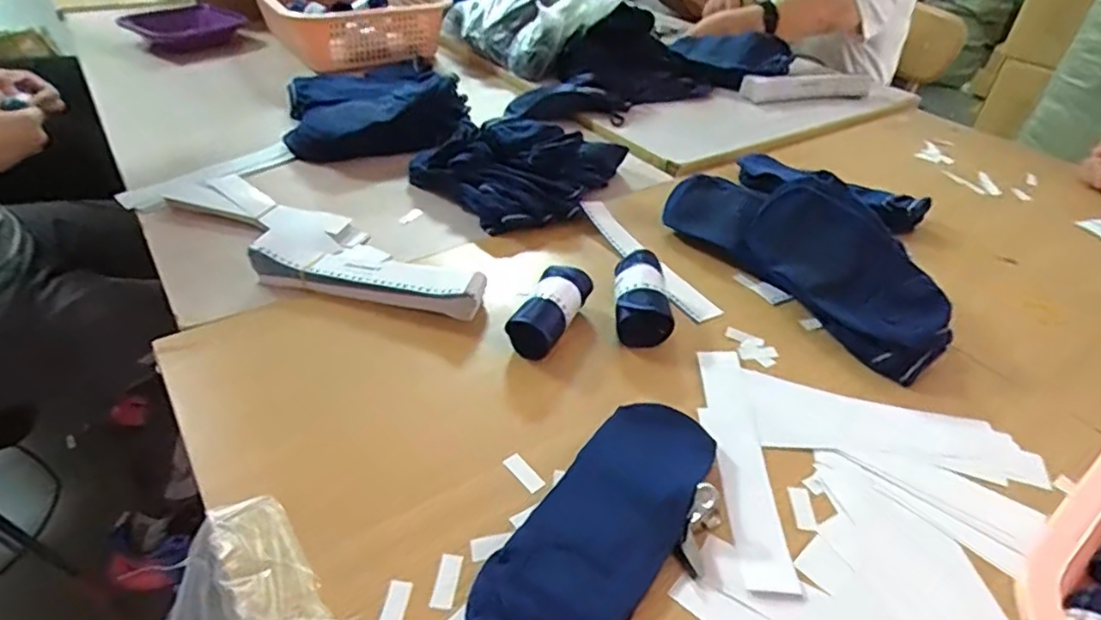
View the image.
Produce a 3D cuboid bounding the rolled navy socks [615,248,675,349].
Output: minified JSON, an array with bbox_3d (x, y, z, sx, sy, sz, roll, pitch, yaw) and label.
[{"bbox_3d":[0.083,-0.010,0.594,0.048,0.042,0.104,2,40,-3],"label":"rolled navy socks"}]

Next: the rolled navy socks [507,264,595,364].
[{"bbox_3d":[-0.002,0.003,0.573,0.049,0.040,0.102,18,42,16],"label":"rolled navy socks"}]

